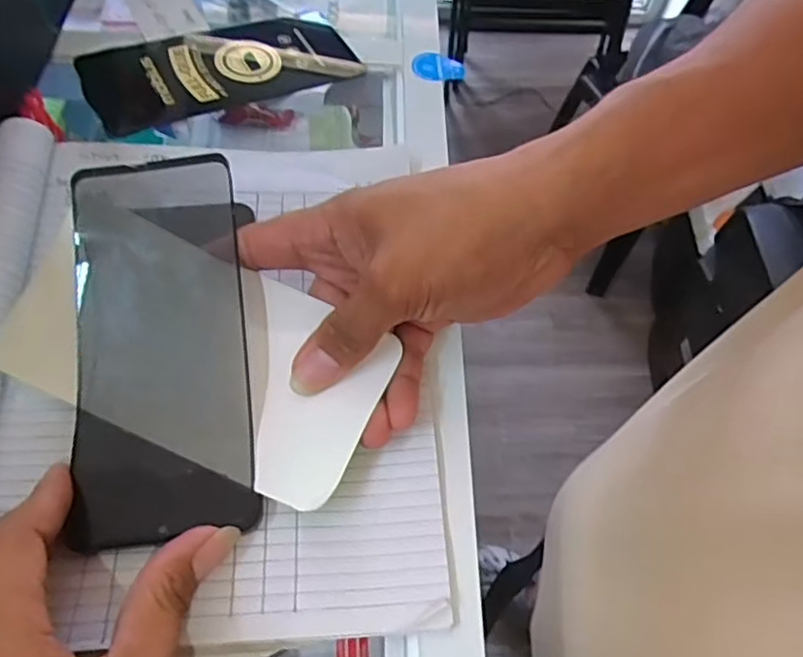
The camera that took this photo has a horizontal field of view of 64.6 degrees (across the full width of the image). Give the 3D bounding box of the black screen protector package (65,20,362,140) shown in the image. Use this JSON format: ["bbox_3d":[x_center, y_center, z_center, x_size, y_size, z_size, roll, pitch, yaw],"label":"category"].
[{"bbox_3d":[-0.107,-0.162,0.389,0.162,0.010,0.068,-19,66,-20],"label":"black screen protector package"}]

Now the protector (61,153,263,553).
[{"bbox_3d":[-0.103,0.005,0.269,0.071,0.012,0.158,-7,78,-3],"label":"protector"}]

